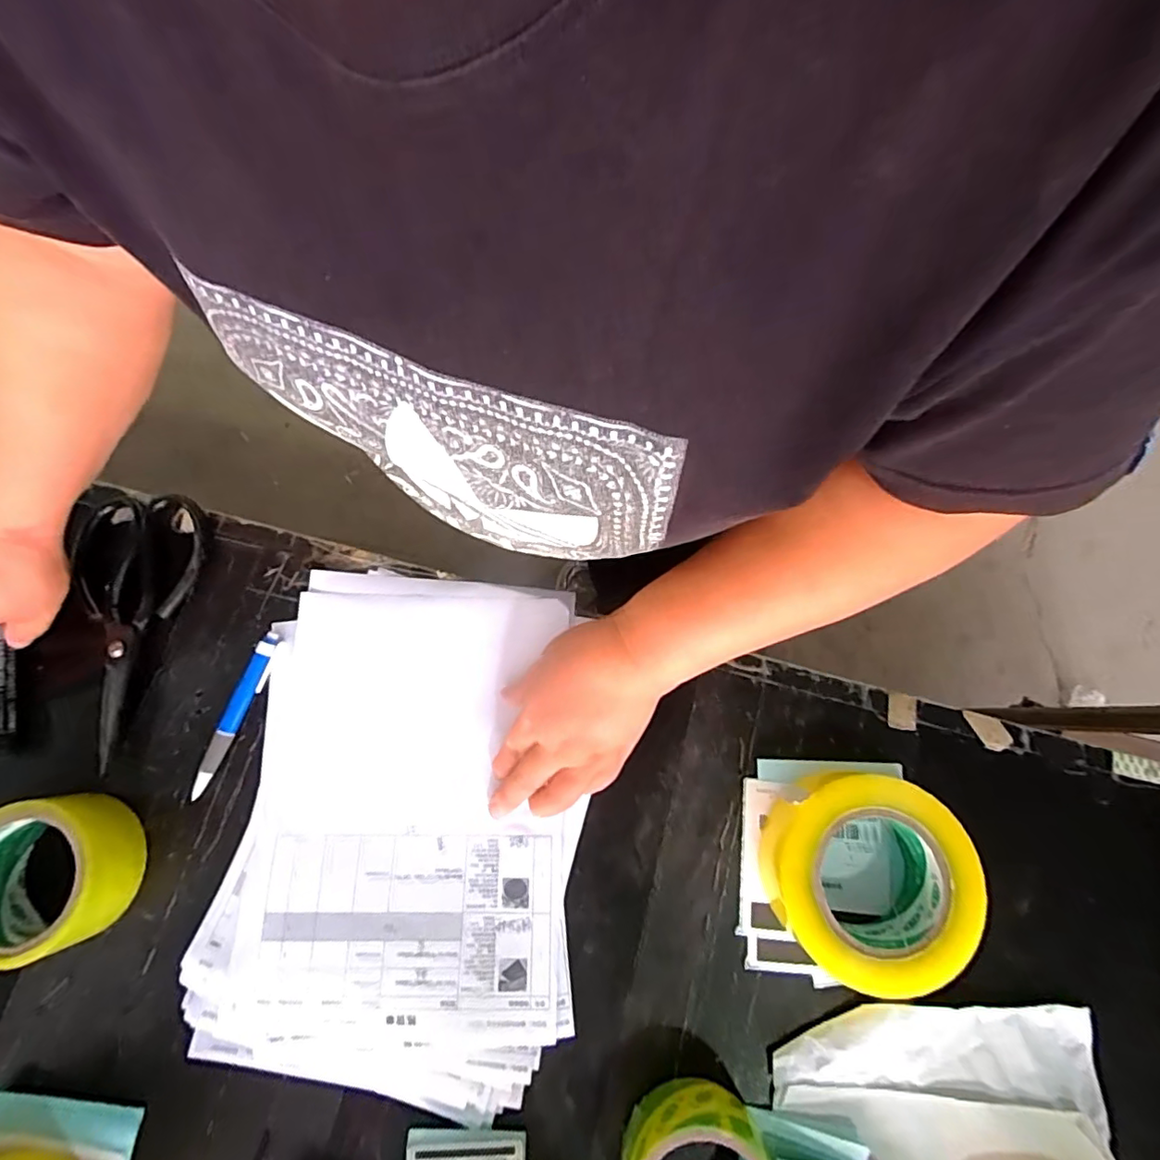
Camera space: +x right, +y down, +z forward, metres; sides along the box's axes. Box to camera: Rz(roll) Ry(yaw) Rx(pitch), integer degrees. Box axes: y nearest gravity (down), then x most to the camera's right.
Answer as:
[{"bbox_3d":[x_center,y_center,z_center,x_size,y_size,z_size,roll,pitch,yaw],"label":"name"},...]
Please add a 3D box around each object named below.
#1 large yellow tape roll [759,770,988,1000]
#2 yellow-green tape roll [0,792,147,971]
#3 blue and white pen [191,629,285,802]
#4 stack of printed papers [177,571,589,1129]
[{"bbox_3d":[0.187,0.193,0.373,0.119,0.052,0.119,0,75,0],"label":"large yellow tape roll"},{"bbox_3d":[-0.358,0.198,0.382,0.097,0.047,0.093,0,75,0],"label":"yellow-green tape roll"},{"bbox_3d":[-0.256,0.098,0.423,0.015,0.011,0.124,21,76,6],"label":"blue and white pen"},{"bbox_3d":[-0.121,0.165,0.407,0.240,0.014,0.338,8,75,3],"label":"stack of printed papers"}]

